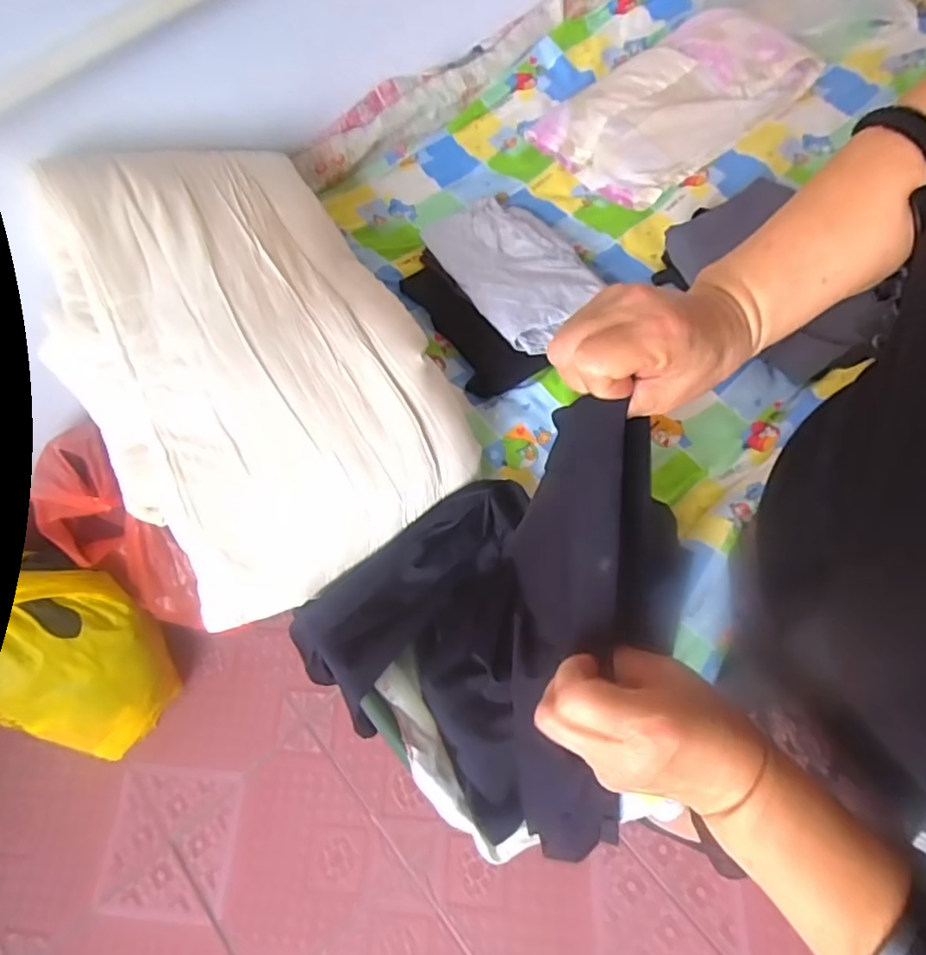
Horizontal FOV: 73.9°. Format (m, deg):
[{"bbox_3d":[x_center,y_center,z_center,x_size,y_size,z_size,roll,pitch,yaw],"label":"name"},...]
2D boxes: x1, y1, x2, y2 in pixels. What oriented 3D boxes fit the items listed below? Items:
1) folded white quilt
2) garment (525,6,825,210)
[{"bbox_3d":[-0.270,-0.159,0.769,0.414,0.201,0.570,-34,66,-10],"label":"folded white quilt"},{"bbox_3d":[0.380,-0.663,1.066,0.466,0.056,0.277,-39,72,-9],"label":"garment"}]

